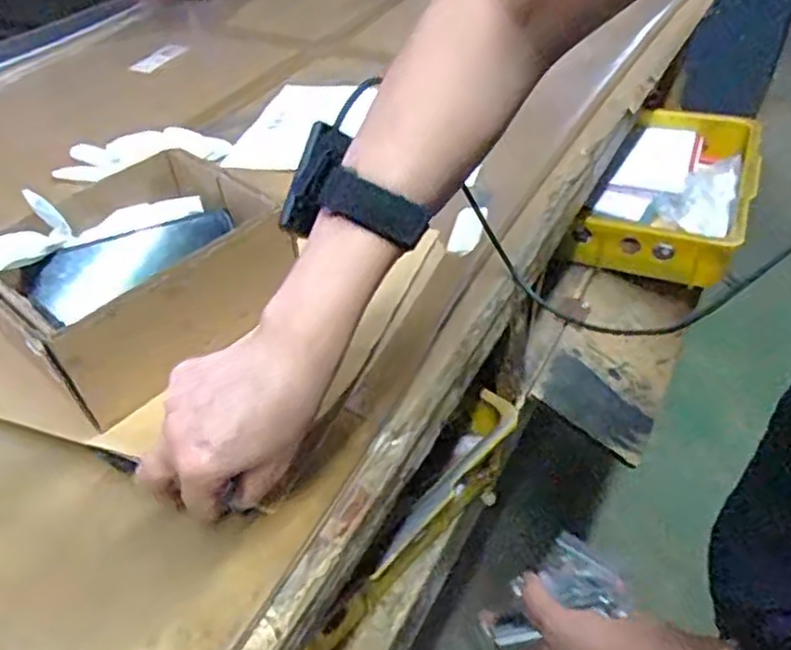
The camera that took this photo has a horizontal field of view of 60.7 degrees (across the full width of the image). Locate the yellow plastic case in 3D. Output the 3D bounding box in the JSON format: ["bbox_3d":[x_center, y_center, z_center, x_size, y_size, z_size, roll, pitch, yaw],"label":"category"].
[{"bbox_3d":[0.414,-0.192,0.990,0.183,0.088,0.381,16,48,21],"label":"yellow plastic case"}]

